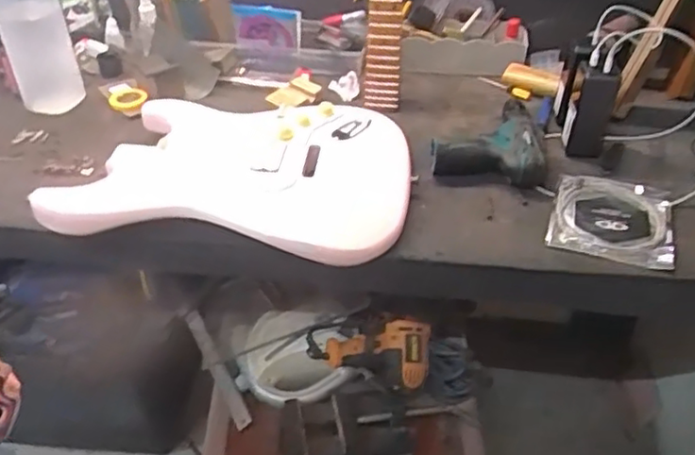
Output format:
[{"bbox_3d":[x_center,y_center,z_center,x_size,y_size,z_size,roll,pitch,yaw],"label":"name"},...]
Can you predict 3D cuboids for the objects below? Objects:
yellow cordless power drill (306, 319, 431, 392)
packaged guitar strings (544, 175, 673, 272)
[{"bbox_3d":[0.037,0.200,1.034,0.194,0.094,0.066,8,36,-19],"label":"yellow cordless power drill"},{"bbox_3d":[0.338,-0.015,0.841,0.143,0.016,0.146,14,41,16],"label":"packaged guitar strings"}]

